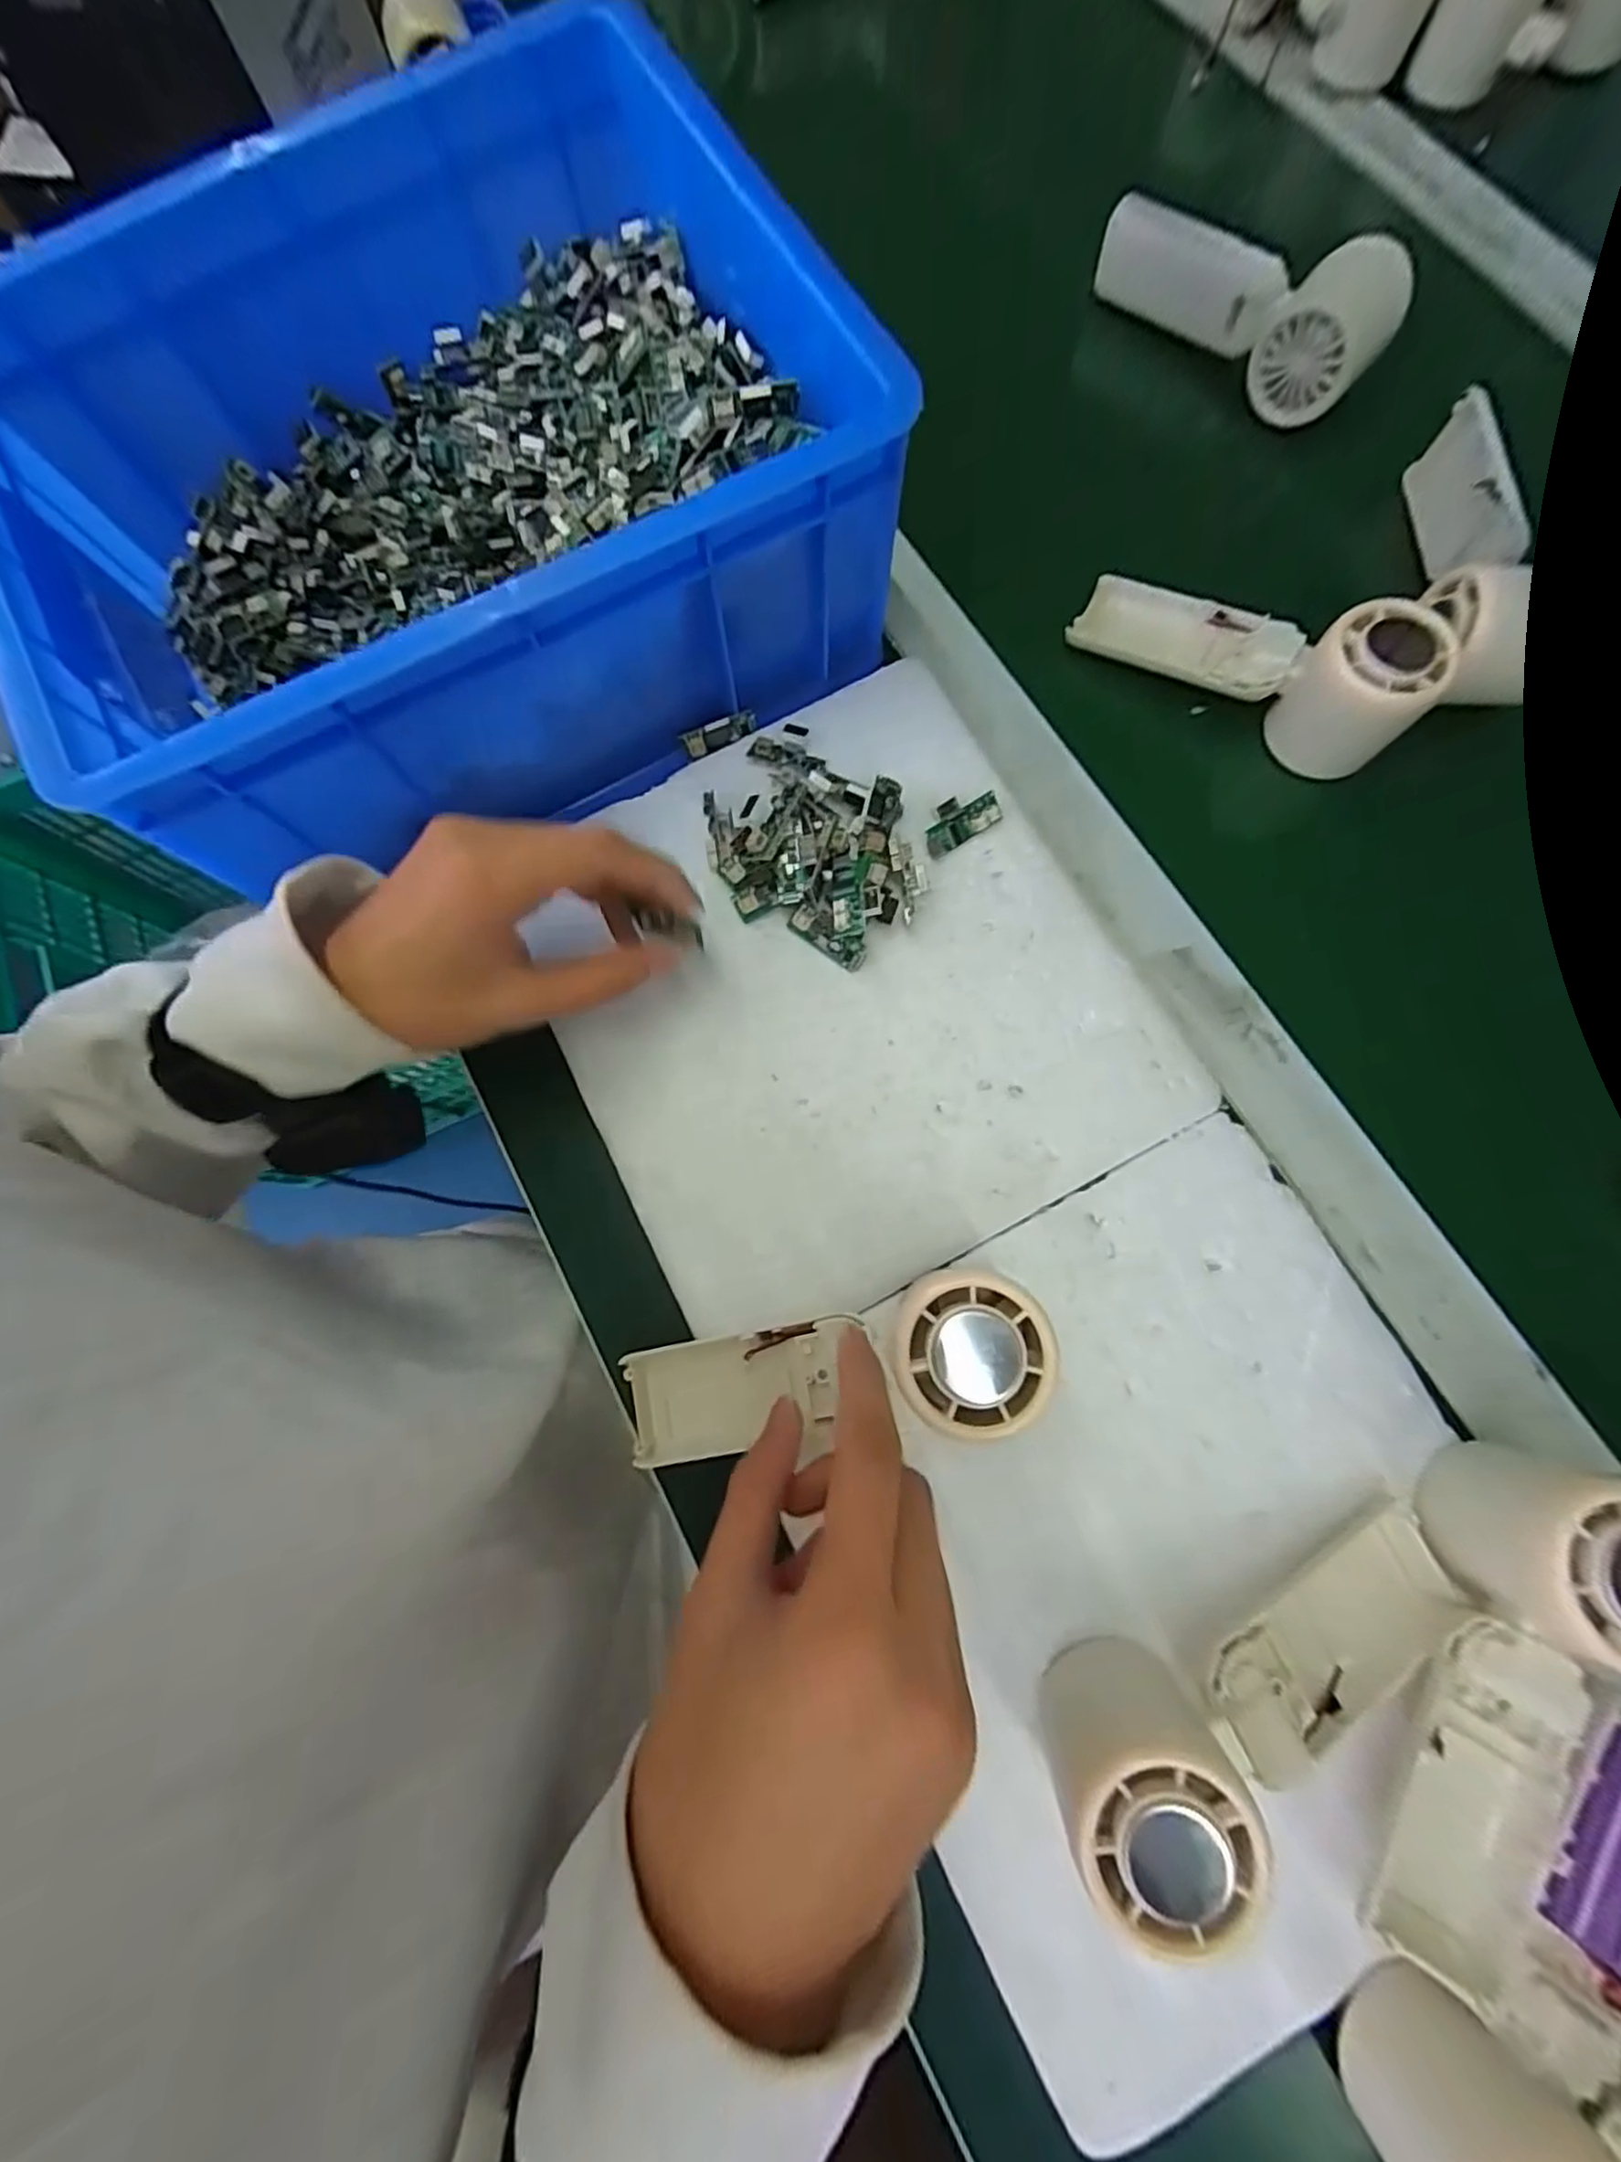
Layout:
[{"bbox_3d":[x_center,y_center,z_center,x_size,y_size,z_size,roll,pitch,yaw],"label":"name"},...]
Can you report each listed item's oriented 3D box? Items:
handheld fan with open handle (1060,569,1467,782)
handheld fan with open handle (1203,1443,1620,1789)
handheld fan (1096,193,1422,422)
[{"bbox_3d":[0.215,-0.210,0.349,0.161,0.056,0.050,38,80,23],"label":"handheld fan with open handle"},{"bbox_3d":[0.206,0.177,0.237,0.154,0.055,0.056,-22,77,-2],"label":"handheld fan with open handle"},{"bbox_3d":[0.236,-0.435,0.385,0.161,0.051,0.044,37,82,10],"label":"handheld fan"}]

